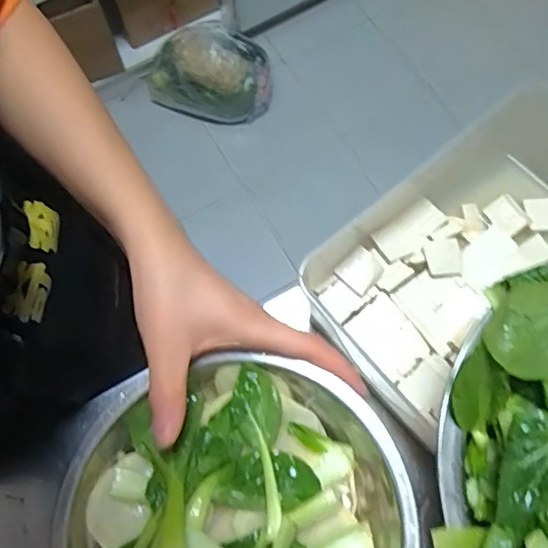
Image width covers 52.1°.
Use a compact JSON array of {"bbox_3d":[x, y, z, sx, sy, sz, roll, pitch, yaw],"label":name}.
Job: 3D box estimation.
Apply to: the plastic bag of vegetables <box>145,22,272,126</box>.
[{"bbox_3d":[-0.175,-0.542,1.525,0.329,0.218,0.187,13,71,7],"label":"plastic bag of vegetables"}]

